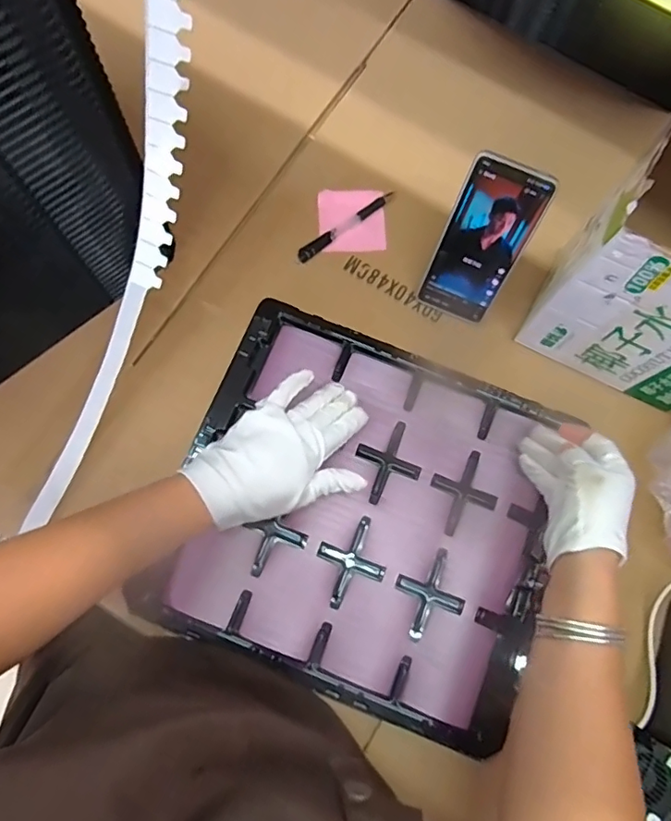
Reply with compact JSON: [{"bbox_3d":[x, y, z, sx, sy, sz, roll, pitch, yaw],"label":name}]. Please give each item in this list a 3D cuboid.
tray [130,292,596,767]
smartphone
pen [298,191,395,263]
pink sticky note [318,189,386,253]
[{"bbox_3d":[0.032,0.096,0.524,0.361,0.021,0.332,21,77,4],"label":"tray"},{"bbox_3d":[0.142,-0.161,0.518,0.075,0.160,0.012,26,45,5],"label":"smartphone"},{"bbox_3d":[0.012,-0.210,0.599,0.136,0.007,0.015,-39,81,-10],"label":"pen"},{"bbox_3d":[0.020,-0.217,0.602,0.073,0.009,0.074,-5,77,-4],"label":"pink sticky note"}]

